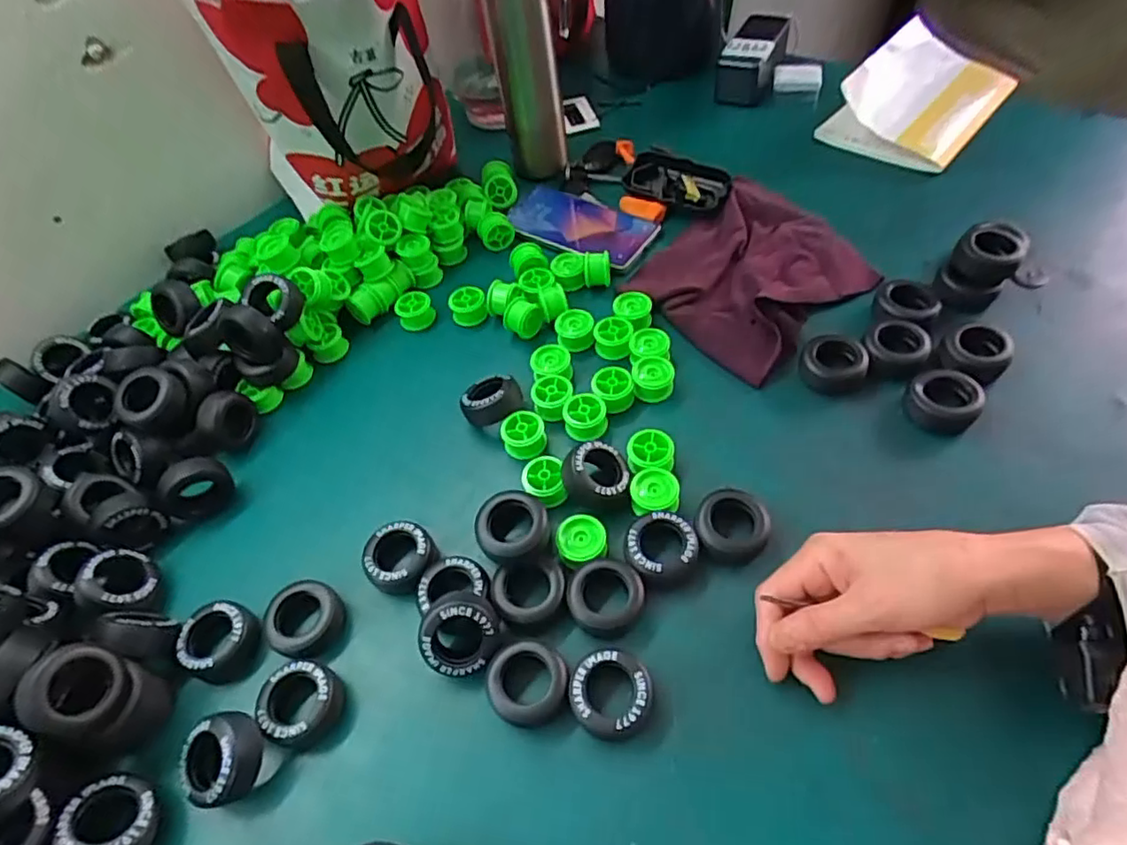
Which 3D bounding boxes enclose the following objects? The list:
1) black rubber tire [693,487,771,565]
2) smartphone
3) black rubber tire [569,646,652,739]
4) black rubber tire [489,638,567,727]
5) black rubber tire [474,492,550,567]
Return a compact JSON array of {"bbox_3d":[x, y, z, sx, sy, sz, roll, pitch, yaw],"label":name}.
[{"bbox_3d":[0.114,0.072,0.428,0.047,0.019,0.055,26,62,25],"label":"black rubber tire"},{"bbox_3d":[0.014,-0.200,0.631,0.153,0.012,0.069,26,69,24],"label":"smartphone"},{"bbox_3d":[0.028,0.161,0.373,0.050,0.017,0.048,-4,54,6],"label":"black rubber tire"},{"bbox_3d":[-0.022,0.158,0.381,0.048,0.016,0.047,-4,54,6],"label":"black rubber tire"},{"bbox_3d":[-0.035,0.071,0.427,0.051,0.025,0.054,-4,54,6],"label":"black rubber tire"}]

